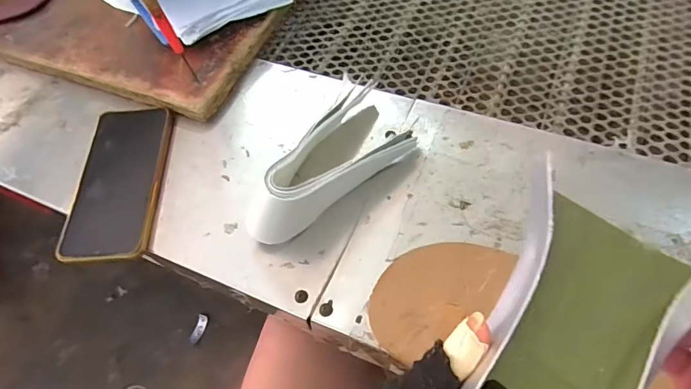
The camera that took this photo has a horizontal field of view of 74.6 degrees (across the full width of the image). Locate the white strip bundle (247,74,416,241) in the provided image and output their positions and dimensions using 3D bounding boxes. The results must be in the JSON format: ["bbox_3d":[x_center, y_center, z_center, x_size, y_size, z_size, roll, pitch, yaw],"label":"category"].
[{"bbox_3d":[-0.016,-0.033,0.384,0.171,0.073,0.077,-39,62,-19],"label":"white strip bundle"}]

